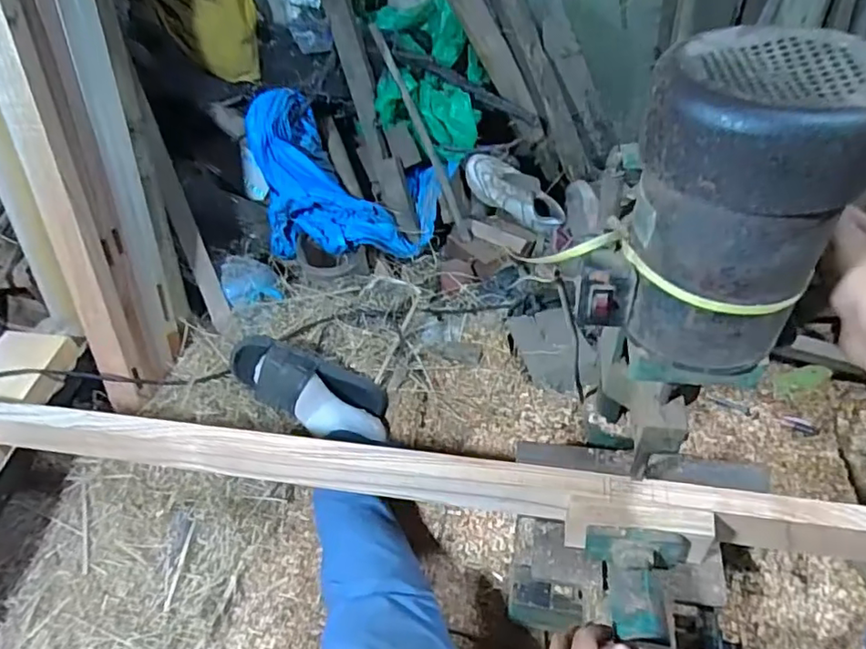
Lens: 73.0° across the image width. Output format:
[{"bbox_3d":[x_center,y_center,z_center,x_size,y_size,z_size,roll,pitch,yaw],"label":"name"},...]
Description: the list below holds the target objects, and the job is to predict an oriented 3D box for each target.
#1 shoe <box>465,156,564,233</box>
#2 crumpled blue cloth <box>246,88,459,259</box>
[{"bbox_3d":[0.183,-0.294,1.318,0.245,0.079,0.073,33,59,1],"label":"shoe"},{"bbox_3d":[-0.195,-0.310,1.252,0.388,0.277,0.279,15,50,19],"label":"crumpled blue cloth"}]

